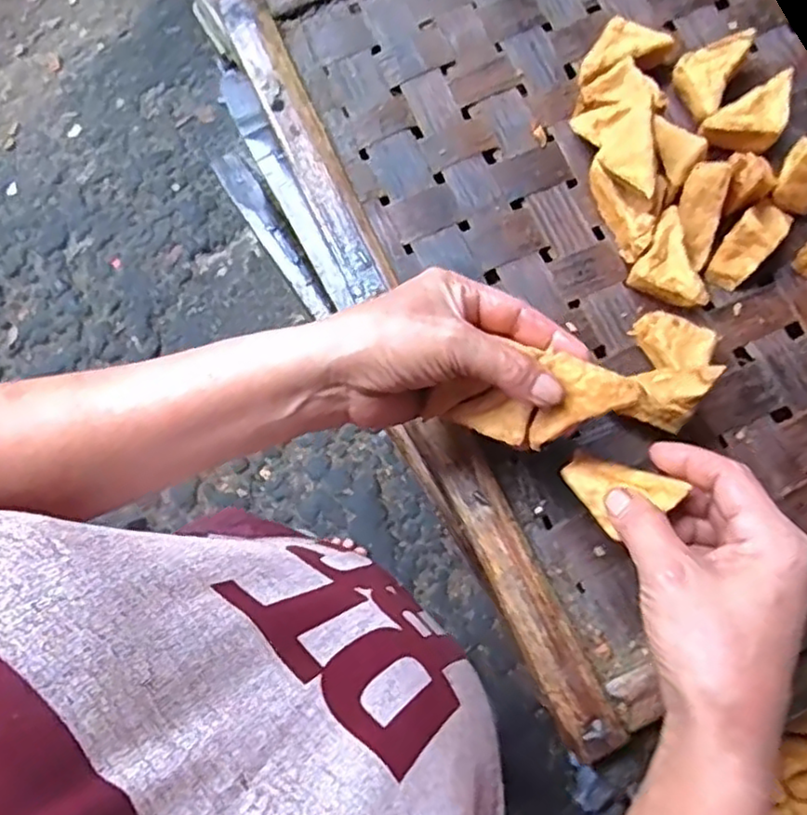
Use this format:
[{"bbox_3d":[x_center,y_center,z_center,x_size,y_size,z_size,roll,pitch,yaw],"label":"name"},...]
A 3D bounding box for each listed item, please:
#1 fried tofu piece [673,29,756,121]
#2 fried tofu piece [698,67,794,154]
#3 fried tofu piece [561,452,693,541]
[{"bbox_3d":[0.221,-0.247,0.501,0.038,0.017,0.070,28,78,8],"label":"fried tofu piece"},{"bbox_3d":[0.254,-0.206,0.493,0.073,0.020,0.039,-33,77,-6],"label":"fried tofu piece"},{"bbox_3d":[0.120,0.041,0.381,0.043,0.031,0.050,-36,77,-7],"label":"fried tofu piece"}]

